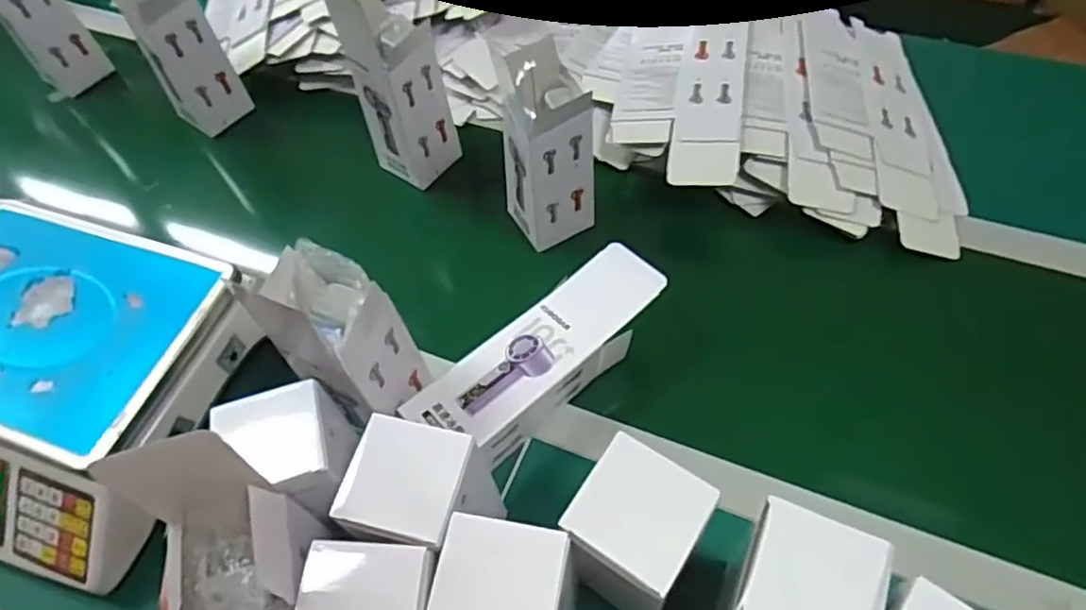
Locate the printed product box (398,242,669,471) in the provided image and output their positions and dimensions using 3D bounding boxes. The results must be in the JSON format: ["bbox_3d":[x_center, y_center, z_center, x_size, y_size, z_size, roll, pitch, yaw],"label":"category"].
[{"bbox_3d":[0.002,0.049,0.588,0.243,0.066,0.077,-39,61,-19],"label":"printed product box"}]

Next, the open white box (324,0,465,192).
[{"bbox_3d":[-0.153,-0.232,0.703,0.071,0.215,0.080,33,65,24],"label":"open white box"}]

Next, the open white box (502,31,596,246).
[{"bbox_3d":[0.001,-0.149,0.657,0.074,0.176,0.083,-24,58,-11],"label":"open white box"}]

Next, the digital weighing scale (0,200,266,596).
[{"bbox_3d":[-0.436,0.060,0.577,0.288,0.101,0.268,16,59,15],"label":"digital weighing scale"}]

